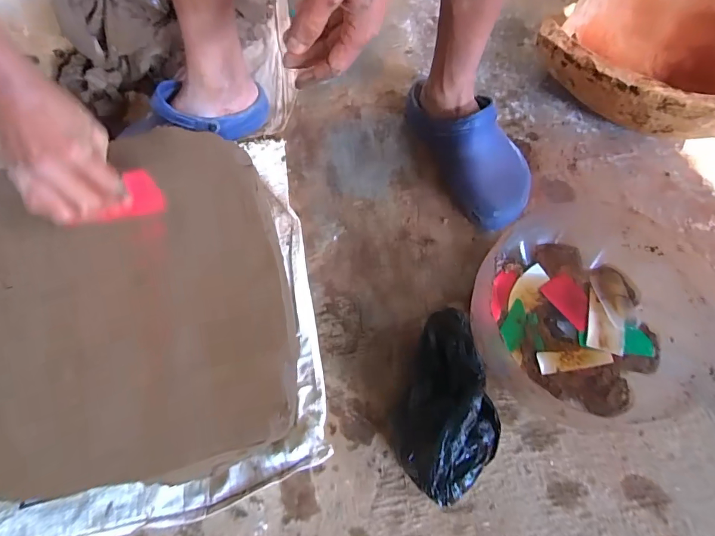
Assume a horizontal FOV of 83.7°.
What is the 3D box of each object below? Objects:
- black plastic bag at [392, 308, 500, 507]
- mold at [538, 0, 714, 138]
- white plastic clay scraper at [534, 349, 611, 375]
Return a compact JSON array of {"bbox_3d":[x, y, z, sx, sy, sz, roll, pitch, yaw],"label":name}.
[{"bbox_3d":[0.110,0.155,0.466,0.112,0.094,0.207,19,70,10],"label":"black plastic bag"},{"bbox_3d":[0.463,-0.311,0.609,0.331,0.153,0.308,34,73,15],"label":"mold"},{"bbox_3d":[0.265,0.112,0.489,0.088,0.004,0.024,-7,68,0],"label":"white plastic clay scraper"}]

